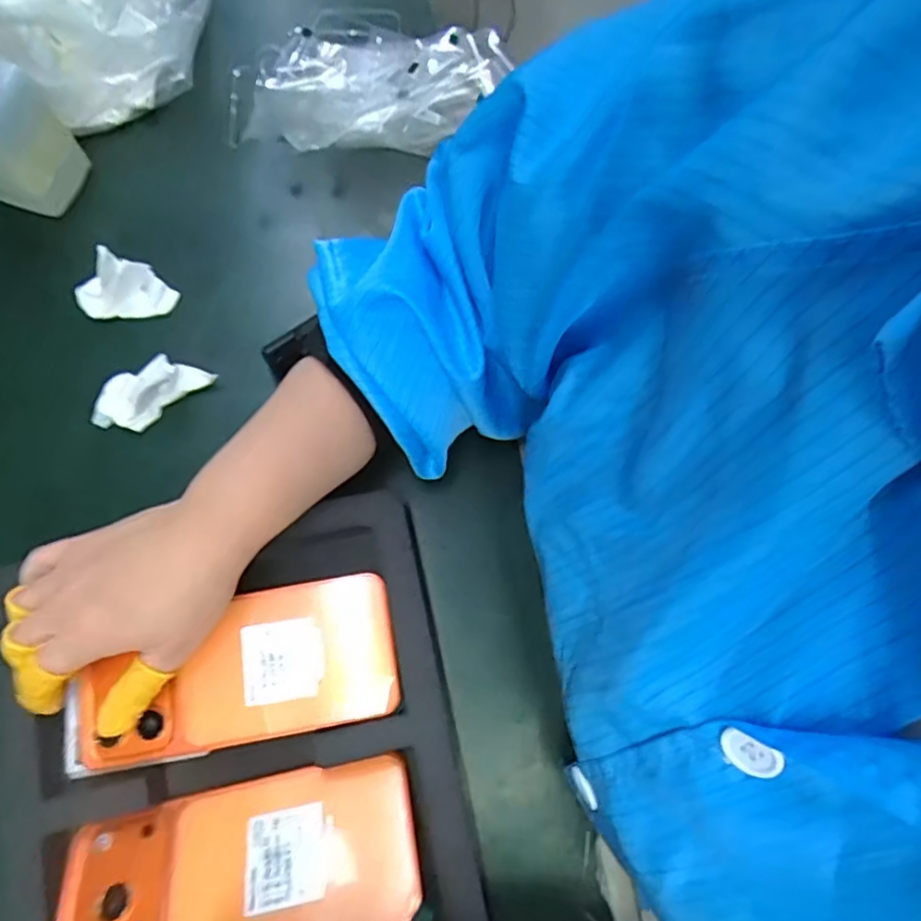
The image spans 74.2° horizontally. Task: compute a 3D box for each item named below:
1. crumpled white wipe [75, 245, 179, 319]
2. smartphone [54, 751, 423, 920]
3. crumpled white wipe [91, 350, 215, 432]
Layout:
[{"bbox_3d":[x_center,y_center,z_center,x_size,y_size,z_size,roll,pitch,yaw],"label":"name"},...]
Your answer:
[{"bbox_3d":[-0.220,-0.112,0.391,0.059,0.036,0.030,-2,76,0],"label":"crumpled white wipe"},{"bbox_3d":[-0.103,0.191,0.288,0.161,0.009,0.072,-11,49,-5],"label":"smartphone"},{"bbox_3d":[-0.193,-0.042,0.369,0.074,0.033,0.033,-14,76,-3],"label":"crumpled white wipe"}]

